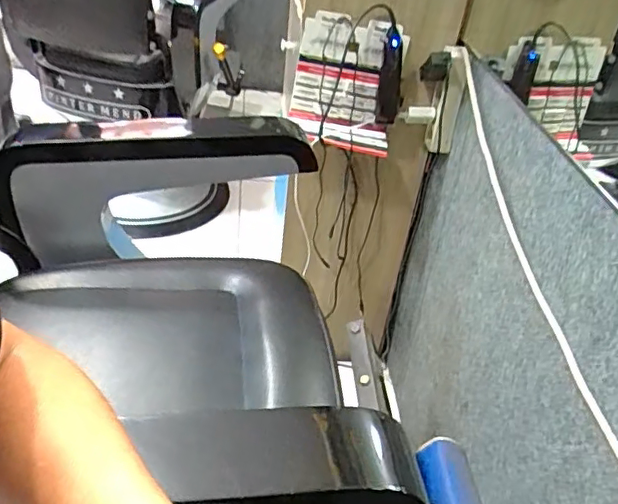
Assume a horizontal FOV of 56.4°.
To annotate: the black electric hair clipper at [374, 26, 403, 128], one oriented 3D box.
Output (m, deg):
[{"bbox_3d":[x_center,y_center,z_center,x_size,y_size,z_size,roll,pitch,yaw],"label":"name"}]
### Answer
[{"bbox_3d":[0.156,-0.321,1.071,0.048,0.179,0.033,8,37,3],"label":"black electric hair clipper"}]

